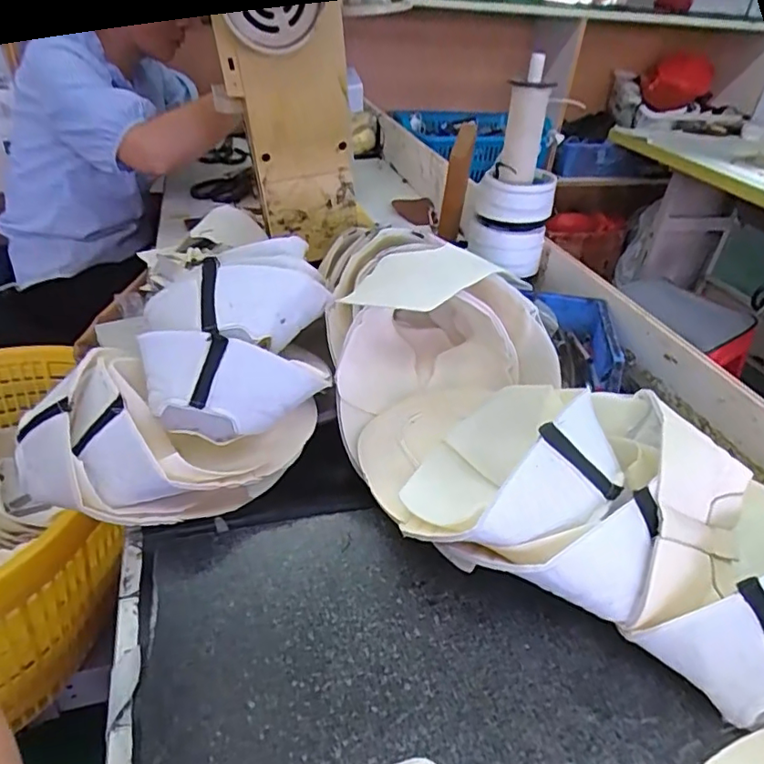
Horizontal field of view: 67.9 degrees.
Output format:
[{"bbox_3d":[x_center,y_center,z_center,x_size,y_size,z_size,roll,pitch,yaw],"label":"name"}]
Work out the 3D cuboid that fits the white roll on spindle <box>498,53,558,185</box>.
[{"bbox_3d":[0.174,-0.314,0.688,0.041,0.136,0.043,3,35,-2],"label":"white roll on spindle"}]

